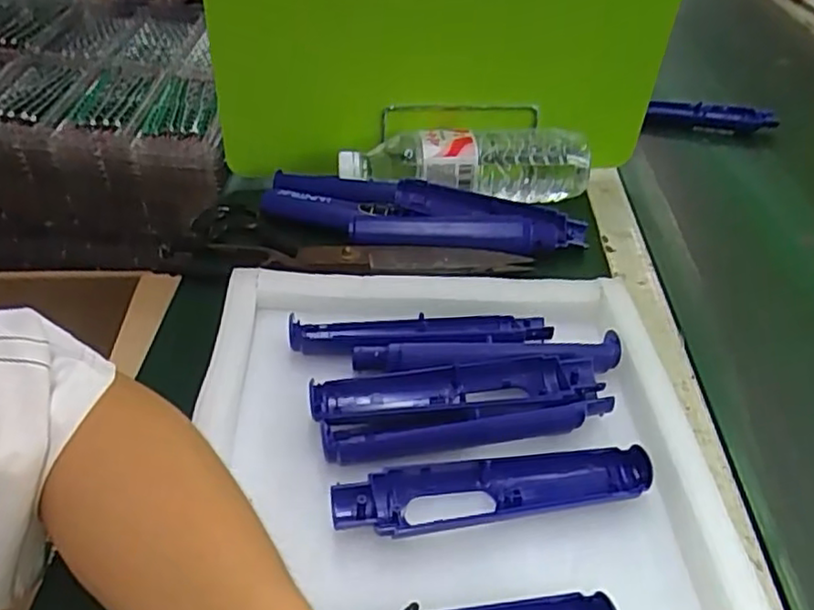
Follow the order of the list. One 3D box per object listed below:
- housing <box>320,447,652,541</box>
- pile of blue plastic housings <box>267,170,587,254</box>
[{"bbox_3d":[0.048,0.103,0.366,0.174,0.020,0.035,-5,41,-9],"label":"housing"},{"bbox_3d":[0.010,-0.079,0.564,0.269,0.030,0.070,10,41,8],"label":"pile of blue plastic housings"}]

